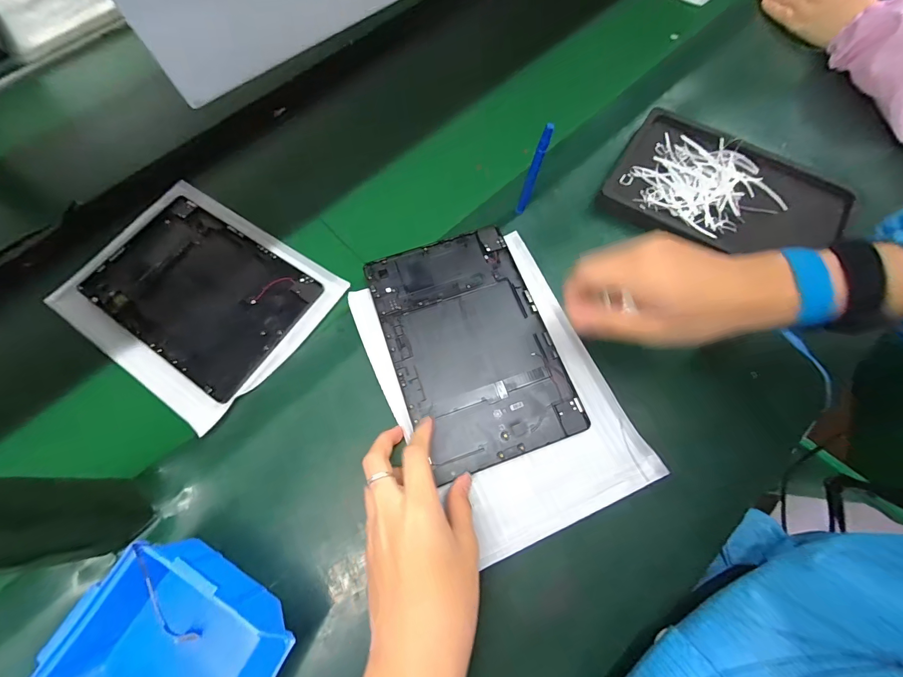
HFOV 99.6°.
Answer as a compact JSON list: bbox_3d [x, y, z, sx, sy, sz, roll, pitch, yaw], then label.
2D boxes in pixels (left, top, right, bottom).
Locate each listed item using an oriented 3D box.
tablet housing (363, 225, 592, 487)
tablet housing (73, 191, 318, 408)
[{"bbox_3d":[0.017,0.003,0.382,0.152,0.012,0.233,-20,70,-4],"label":"tablet housing"},{"bbox_3d":[-0.282,-0.057,0.428,0.244,0.011,0.154,32,74,14],"label":"tablet housing"}]

